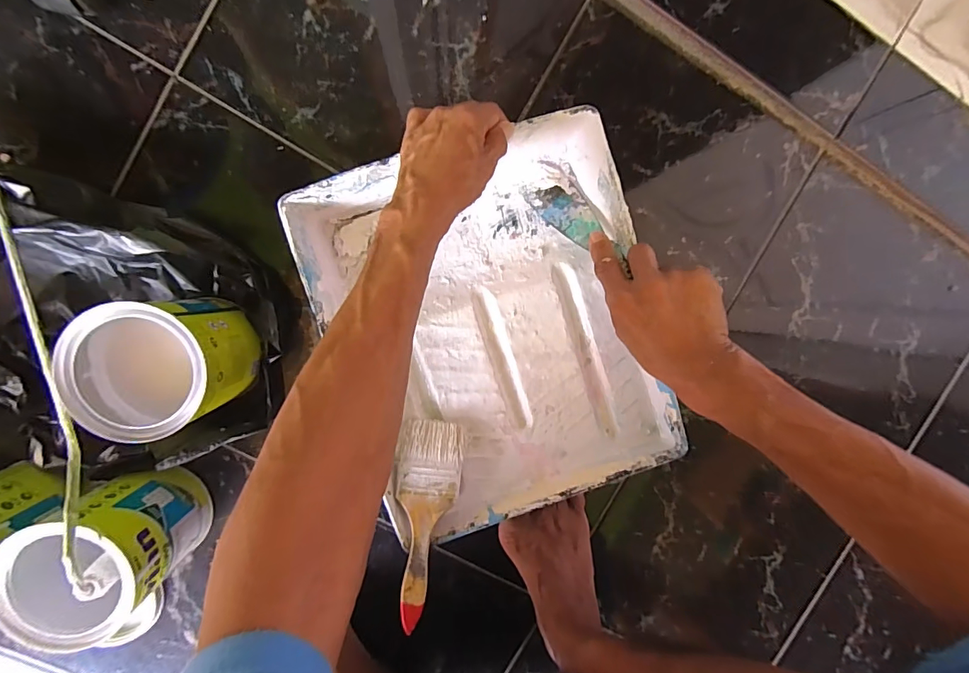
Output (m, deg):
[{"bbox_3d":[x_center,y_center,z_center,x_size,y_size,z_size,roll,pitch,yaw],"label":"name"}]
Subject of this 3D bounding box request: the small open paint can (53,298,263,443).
[{"bbox_3d":[-0.266,0.022,0.377,0.105,0.101,0.099,-9,98,-3],"label":"small open paint can"}]

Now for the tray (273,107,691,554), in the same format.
[{"bbox_3d":[0.010,-0.006,0.439,0.286,0.071,0.338,-18,98,-2],"label":"tray"}]

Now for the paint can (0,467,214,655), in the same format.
[{"bbox_3d":[-0.327,0.185,0.394,0.106,0.113,0.117,43,92,-8],"label":"paint can"}]

